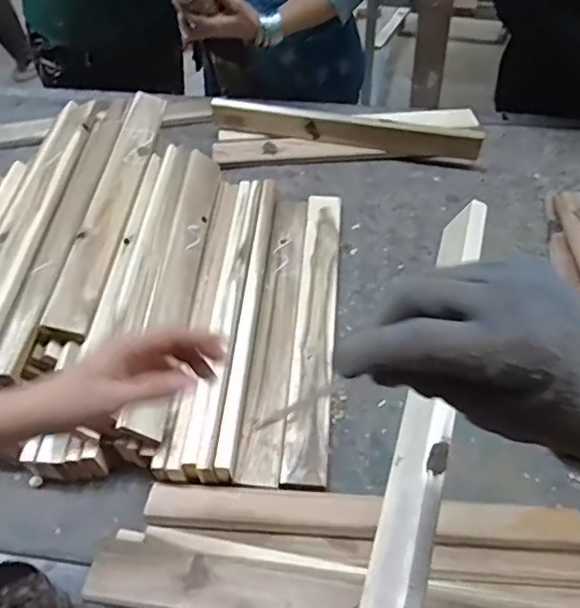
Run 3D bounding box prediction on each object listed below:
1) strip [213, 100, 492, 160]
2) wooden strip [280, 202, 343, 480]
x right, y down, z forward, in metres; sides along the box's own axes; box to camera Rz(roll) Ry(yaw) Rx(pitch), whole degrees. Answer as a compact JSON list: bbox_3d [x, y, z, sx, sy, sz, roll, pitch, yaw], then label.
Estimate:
[{"bbox_3d":[0.089,-0.287,0.961,0.436,0.055,0.019,9,34,9],"label":"strip"},{"bbox_3d":[0.035,0.016,0.761,0.051,0.027,0.444,3,56,5],"label":"wooden strip"}]

